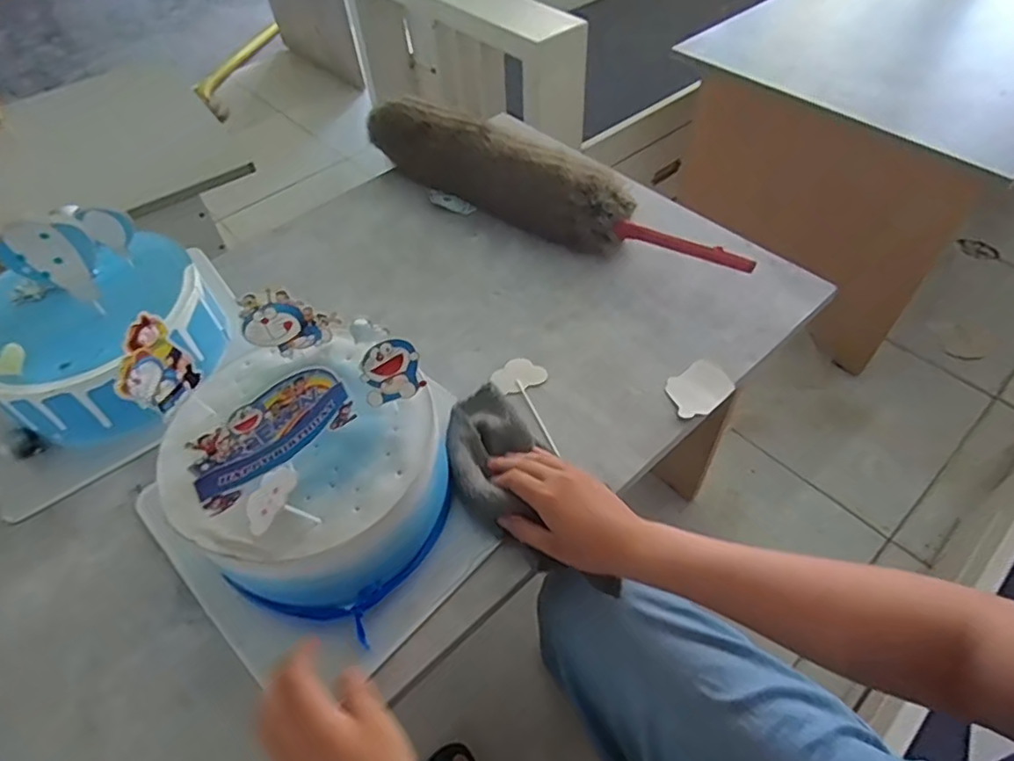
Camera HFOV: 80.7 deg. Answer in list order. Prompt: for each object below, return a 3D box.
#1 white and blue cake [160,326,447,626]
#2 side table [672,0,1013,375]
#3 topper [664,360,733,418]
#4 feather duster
[{"bbox_3d":[-0.148,0.048,0.447,0.174,0.186,0.188,-38,60,-25],"label":"white and blue cake"},{"bbox_3d":[0.849,-0.554,1.274,1.057,0.547,0.556,-36,57,-21],"label":"side table"},{"bbox_3d":[0.182,0.008,0.571,0.067,0.006,0.048,-30,58,-19],"label":"topper"},{"bbox_3d":[0.037,-0.229,0.717,0.495,0.086,0.062,28,58,22],"label":"feather duster"}]

